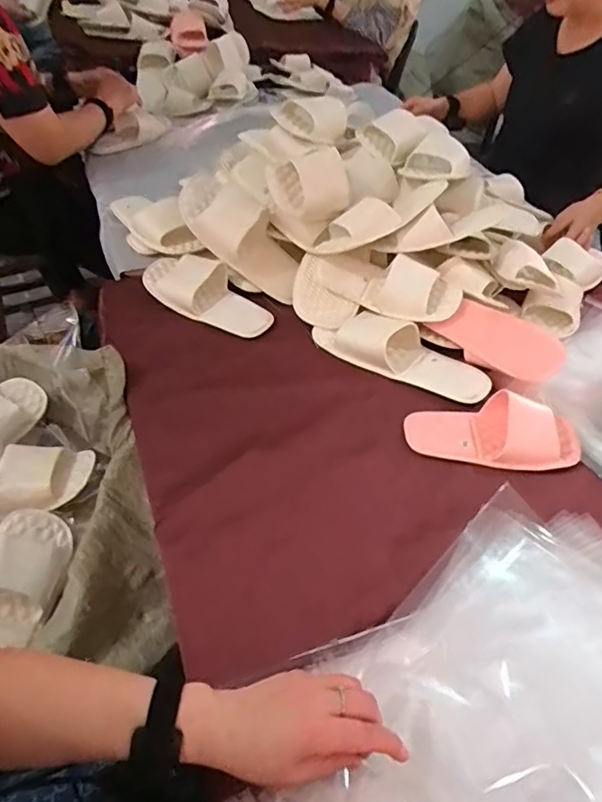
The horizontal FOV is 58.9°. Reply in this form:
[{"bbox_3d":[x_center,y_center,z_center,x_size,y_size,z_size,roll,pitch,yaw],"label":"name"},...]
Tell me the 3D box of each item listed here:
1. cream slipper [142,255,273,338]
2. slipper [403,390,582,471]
[{"bbox_3d":[-0.153,-0.177,0.864,0.235,0.049,0.090,24,48,15],"label":"cream slipper"},{"bbox_3d":[0.262,0.036,0.705,0.232,0.048,0.099,7,46,0],"label":"slipper"}]

